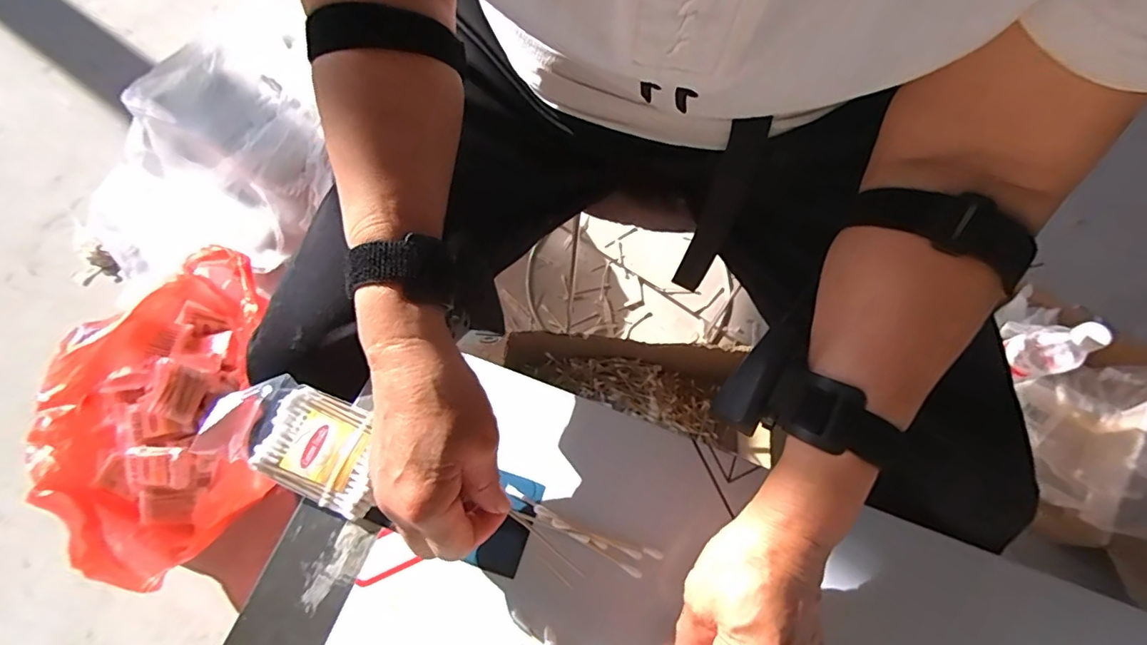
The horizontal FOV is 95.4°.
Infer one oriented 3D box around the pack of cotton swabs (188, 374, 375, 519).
[{"bbox_3d":[-0.178,0.077,0.345,0.111,0.029,0.062,21,68,9],"label":"pack of cotton swabs"}]

